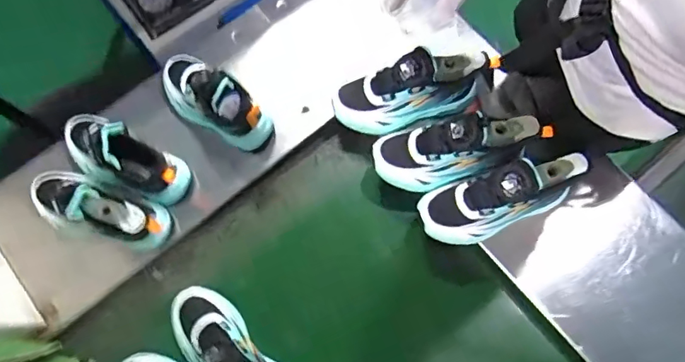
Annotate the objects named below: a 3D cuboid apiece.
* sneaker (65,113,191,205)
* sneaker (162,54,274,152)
[{"bbox_3d":[-0.319,-0.039,0.681,0.198,0.096,0.082,27,77,8],"label":"sneaker"},{"bbox_3d":[-0.194,-0.124,0.710,0.187,0.087,0.083,36,79,10],"label":"sneaker"}]

